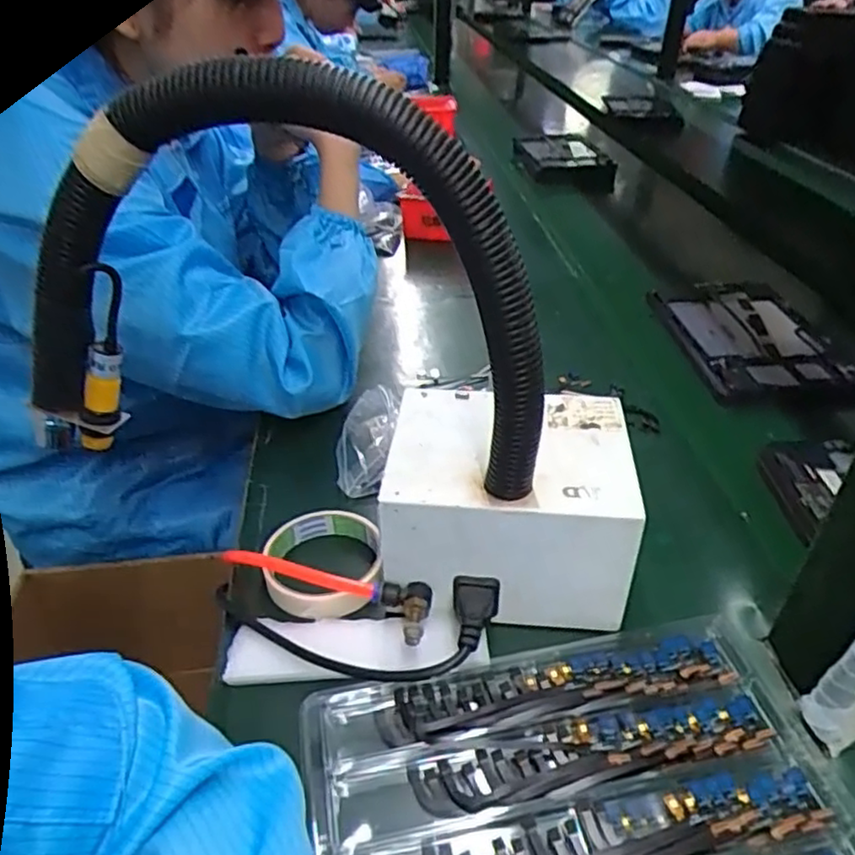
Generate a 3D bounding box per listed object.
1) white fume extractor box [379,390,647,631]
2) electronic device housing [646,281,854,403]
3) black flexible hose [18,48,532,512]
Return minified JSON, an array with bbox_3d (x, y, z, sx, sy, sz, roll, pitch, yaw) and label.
[{"bbox_3d":[0.053,0.050,0.461,0.151,0.097,0.123,3,36,5],"label":"white fume extractor box"},{"bbox_3d":[0.358,-0.107,0.770,0.167,0.023,0.264,-1,36,-1],"label":"electronic device housing"},{"bbox_3d":[-0.080,-0.071,0.354,0.292,0.211,0.043,4,36,5],"label":"black flexible hose"}]

